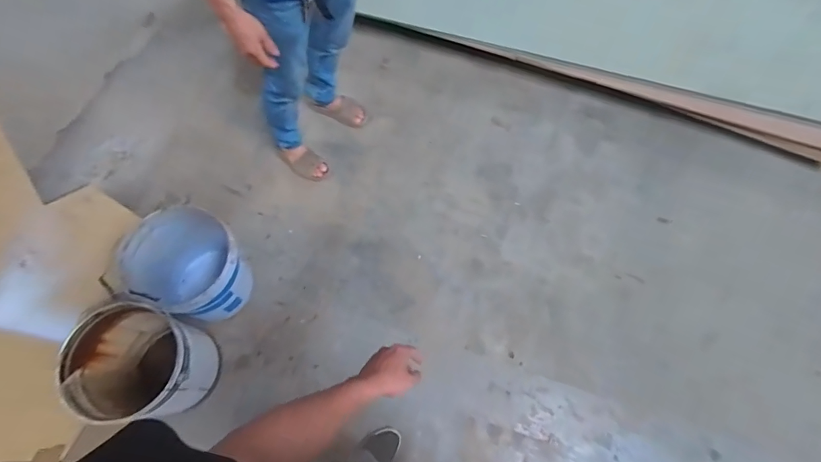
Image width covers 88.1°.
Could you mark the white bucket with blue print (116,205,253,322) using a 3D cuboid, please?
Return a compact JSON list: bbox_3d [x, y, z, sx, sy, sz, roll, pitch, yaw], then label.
[{"bbox_3d":[-0.671,0.107,1.318,0.300,0.354,0.286,1,69,-3],"label":"white bucket with blue print"}]

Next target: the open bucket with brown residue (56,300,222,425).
[{"bbox_3d":[-0.739,0.378,1.224,0.283,0.366,0.267,1,69,-3],"label":"open bucket with brown residue"}]

